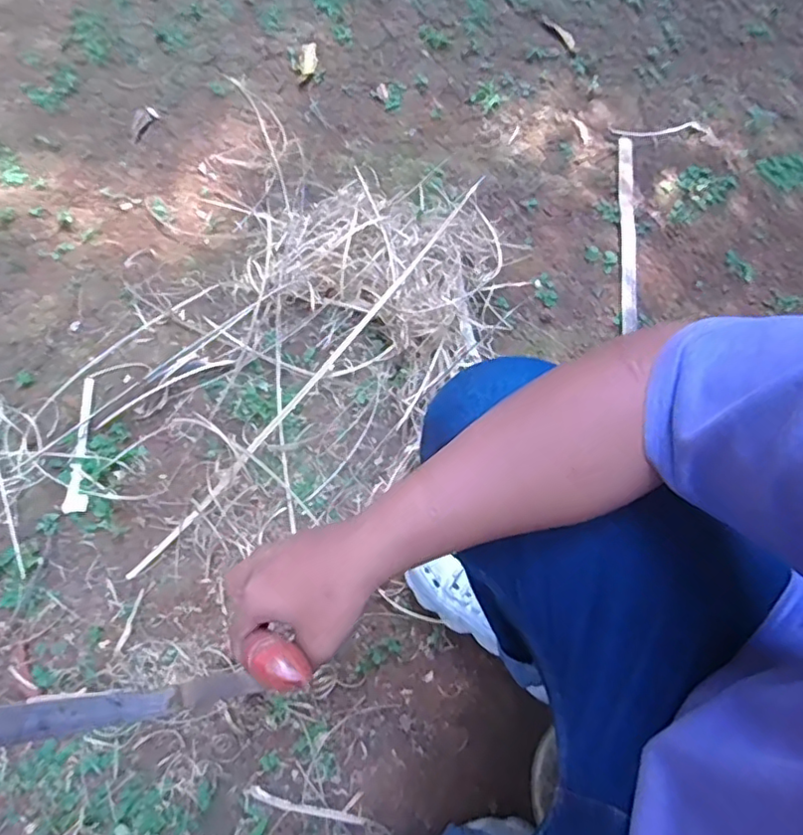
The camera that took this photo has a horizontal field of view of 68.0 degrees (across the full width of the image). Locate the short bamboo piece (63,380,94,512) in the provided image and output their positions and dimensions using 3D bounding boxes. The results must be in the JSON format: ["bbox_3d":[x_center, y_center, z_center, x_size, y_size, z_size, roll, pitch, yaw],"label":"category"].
[{"bbox_3d":[-0.454,0.036,0.854,0.030,0.013,0.202,-2,65,-4],"label":"short bamboo piece"}]

